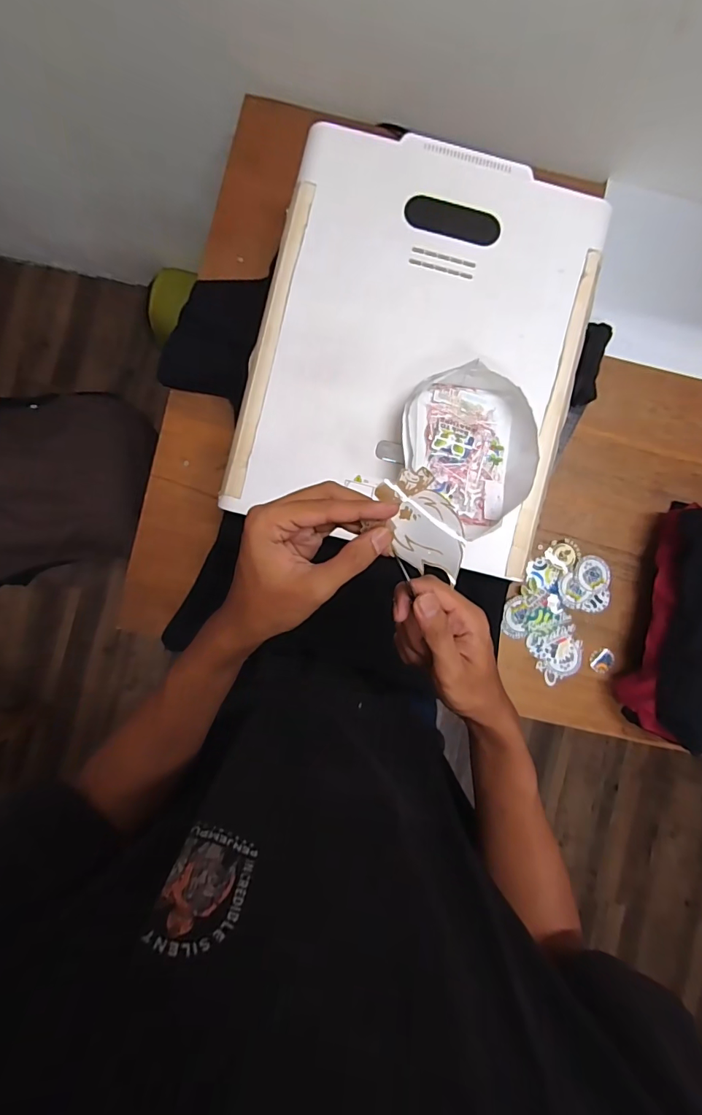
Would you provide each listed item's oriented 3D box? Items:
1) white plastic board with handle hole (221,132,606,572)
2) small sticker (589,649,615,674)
[{"bbox_3d":[0.085,-0.263,0.570,0.395,0.030,0.493,13,87,-2],"label":"white plastic board with handle hole"},{"bbox_3d":[0.411,0.170,0.740,0.040,0.004,0.035,-30,91,-3],"label":"small sticker"}]

